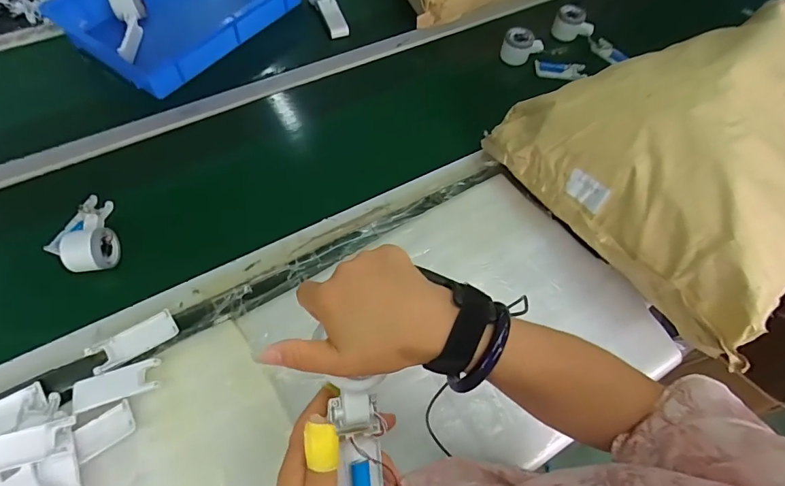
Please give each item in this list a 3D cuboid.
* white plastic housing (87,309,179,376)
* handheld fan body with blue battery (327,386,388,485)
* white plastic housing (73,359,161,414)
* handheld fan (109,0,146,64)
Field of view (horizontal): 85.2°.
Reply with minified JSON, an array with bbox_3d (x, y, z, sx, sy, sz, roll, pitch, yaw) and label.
[{"bbox_3d":[-0.342,0.128,0.565,0.105,0.009,0.041,-30,66,-19],"label":"white plastic housing"},{"bbox_3d":[-0.022,0.164,0.317,0.036,0.027,0.114,-5,84,-7],"label":"handheld fan body with blue battery"},{"bbox_3d":[-0.343,0.176,0.526,0.101,0.015,0.044,-15,63,-12],"label":"white plastic housing"},{"bbox_3d":[-0.511,-0.421,0.826,0.057,0.062,0.174,-14,62,-11],"label":"handheld fan"}]

